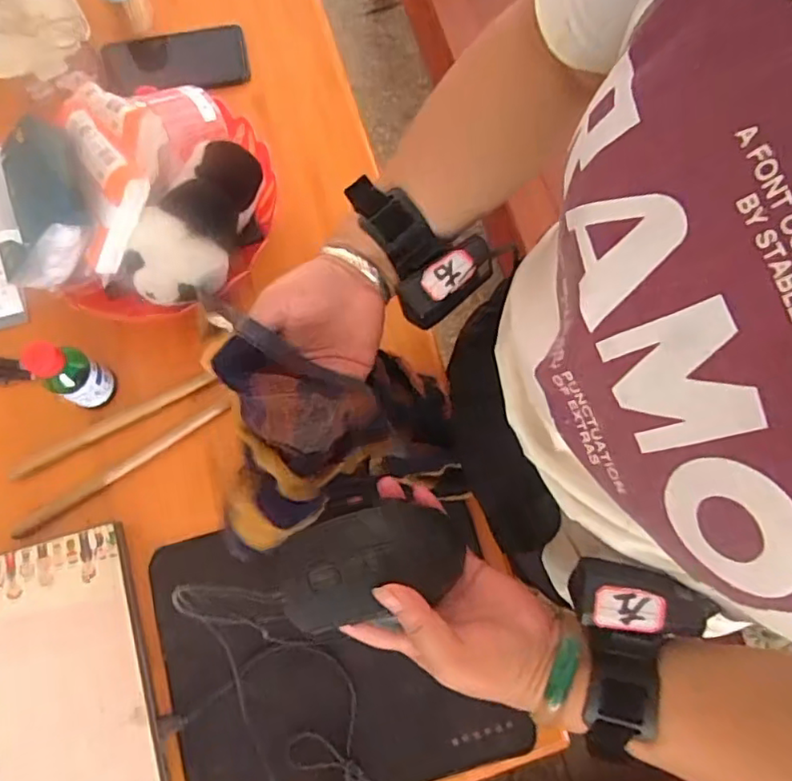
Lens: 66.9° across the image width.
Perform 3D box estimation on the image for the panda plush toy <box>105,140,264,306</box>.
[{"bbox_3d":[-0.178,-0.139,0.540,0.071,0.071,0.160,30,78,7],"label":"panda plush toy"}]

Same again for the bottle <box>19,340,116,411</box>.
[{"bbox_3d":[-0.293,-0.015,0.542,0.039,0.085,0.042,27,77,6],"label":"bottle"}]

